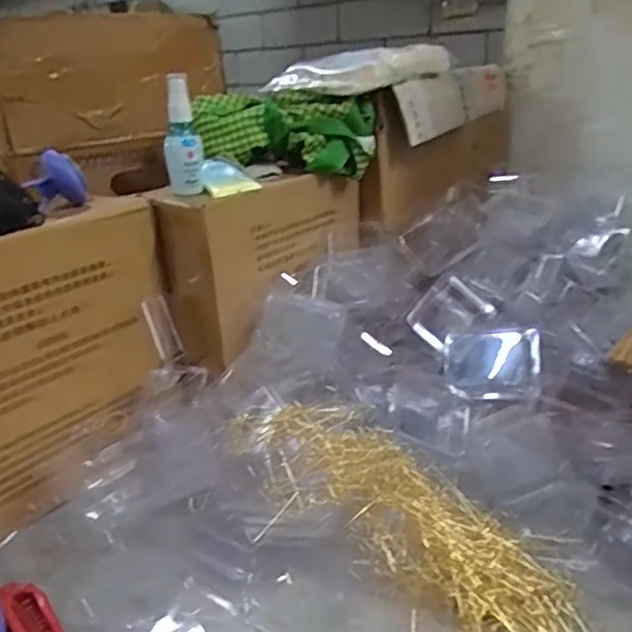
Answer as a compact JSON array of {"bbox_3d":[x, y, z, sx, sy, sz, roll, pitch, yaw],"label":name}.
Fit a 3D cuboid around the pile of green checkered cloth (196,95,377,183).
[{"bbox_3d":[-0.039,-0.222,0.785,0.208,0.087,0.090,4,23,19],"label":"pile of green checkered cloth"}]

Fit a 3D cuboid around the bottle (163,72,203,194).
[{"bbox_3d":[-0.141,-0.188,0.678,0.038,0.122,0.035,-7,22,-9],"label":"bottle"}]

